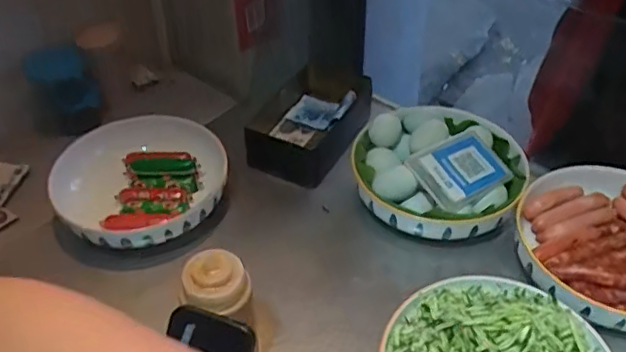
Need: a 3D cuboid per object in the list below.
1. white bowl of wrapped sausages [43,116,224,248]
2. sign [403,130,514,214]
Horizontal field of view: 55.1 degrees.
[{"bbox_3d":[-0.220,0.006,0.770,0.220,0.066,0.203,-2,44,1],"label":"white bowl of wrapped sausages"},{"bbox_3d":[0.191,-0.010,0.763,0.129,0.023,0.090,-25,61,-29],"label":"sign"}]

